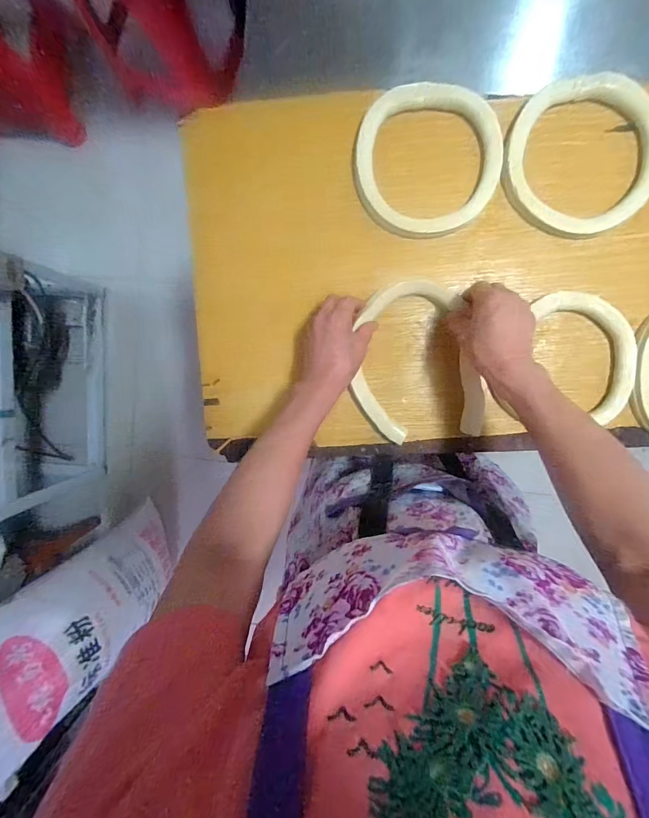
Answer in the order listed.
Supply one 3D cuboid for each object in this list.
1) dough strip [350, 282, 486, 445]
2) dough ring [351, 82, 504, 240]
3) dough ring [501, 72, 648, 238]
[{"bbox_3d":[0.118,-0.058,0.491,0.163,0.036,0.198,-6,93,4],"label":"dough strip"},{"bbox_3d":[0.127,-0.309,0.471,0.173,0.022,0.162,0,96,2],"label":"dough ring"},{"bbox_3d":[0.317,-0.309,0.466,0.186,0.021,0.182,0,94,4],"label":"dough ring"}]

